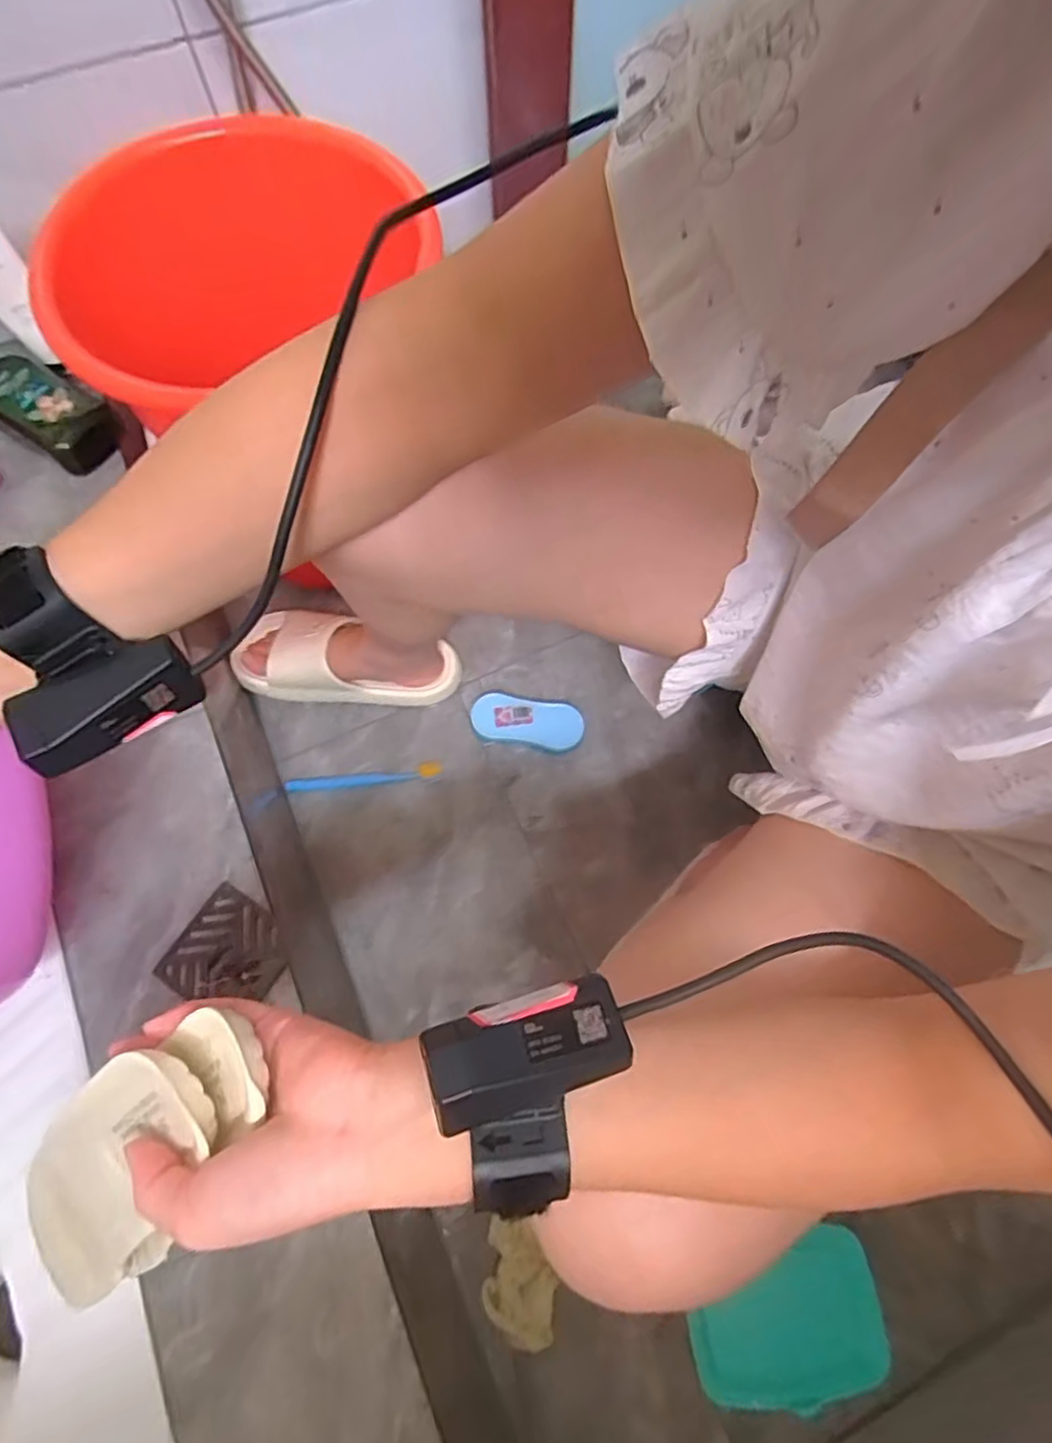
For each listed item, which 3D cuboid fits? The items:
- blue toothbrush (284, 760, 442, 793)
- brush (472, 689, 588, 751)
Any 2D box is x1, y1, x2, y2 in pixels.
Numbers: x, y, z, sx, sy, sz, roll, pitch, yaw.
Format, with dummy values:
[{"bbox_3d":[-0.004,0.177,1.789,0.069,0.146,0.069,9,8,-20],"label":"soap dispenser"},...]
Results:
[{"bbox_3d":[-0.188,0.066,0.768,0.174,0.013,0.020,-9,71,-2],"label":"blue toothbrush"},{"bbox_3d":[0.001,0.000,0.776,0.131,0.038,0.057,12,72,5],"label":"brush"}]

